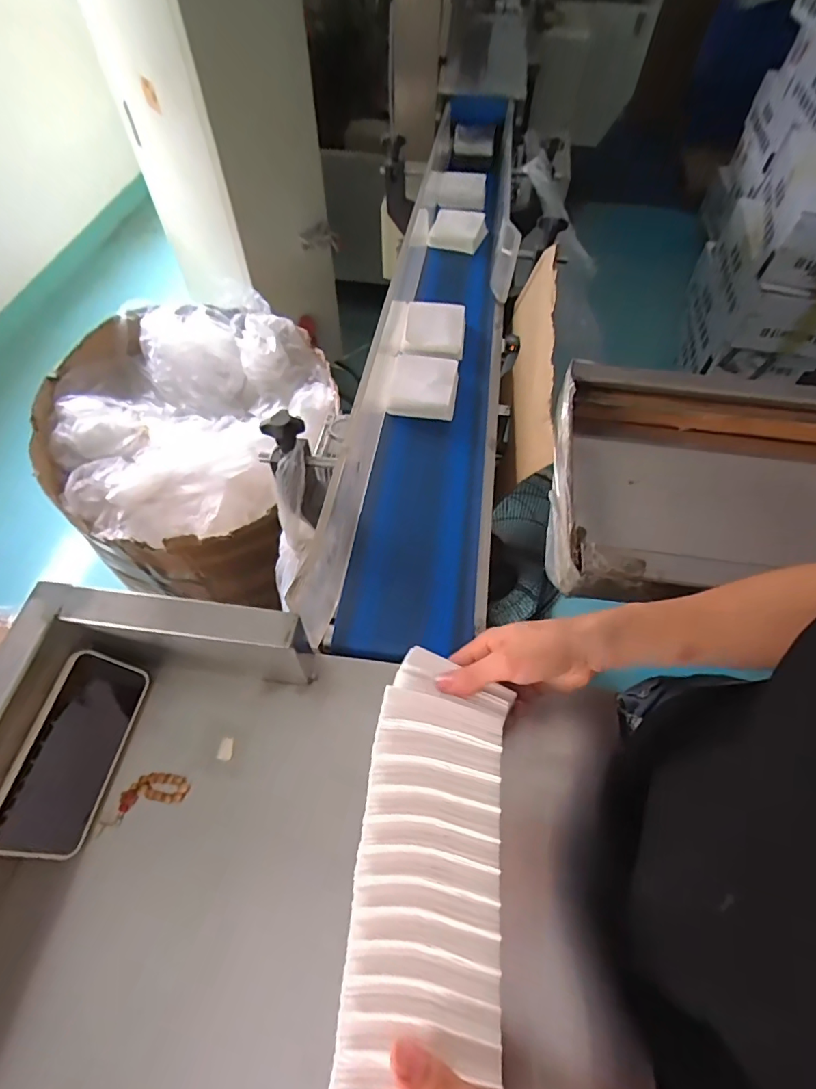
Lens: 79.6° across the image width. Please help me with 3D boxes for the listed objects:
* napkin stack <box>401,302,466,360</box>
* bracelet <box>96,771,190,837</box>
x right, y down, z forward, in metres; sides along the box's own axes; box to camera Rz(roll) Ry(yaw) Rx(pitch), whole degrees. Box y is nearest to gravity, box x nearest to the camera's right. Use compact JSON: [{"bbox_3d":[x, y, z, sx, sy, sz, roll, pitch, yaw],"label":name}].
[{"bbox_3d":[0.042,-0.337,0.768,0.093,0.026,0.110,6,58,2],"label":"napkin stack"},{"bbox_3d":[-0.231,0.221,0.432,0.071,0.013,0.032,-16,60,-11],"label":"bracelet"}]

